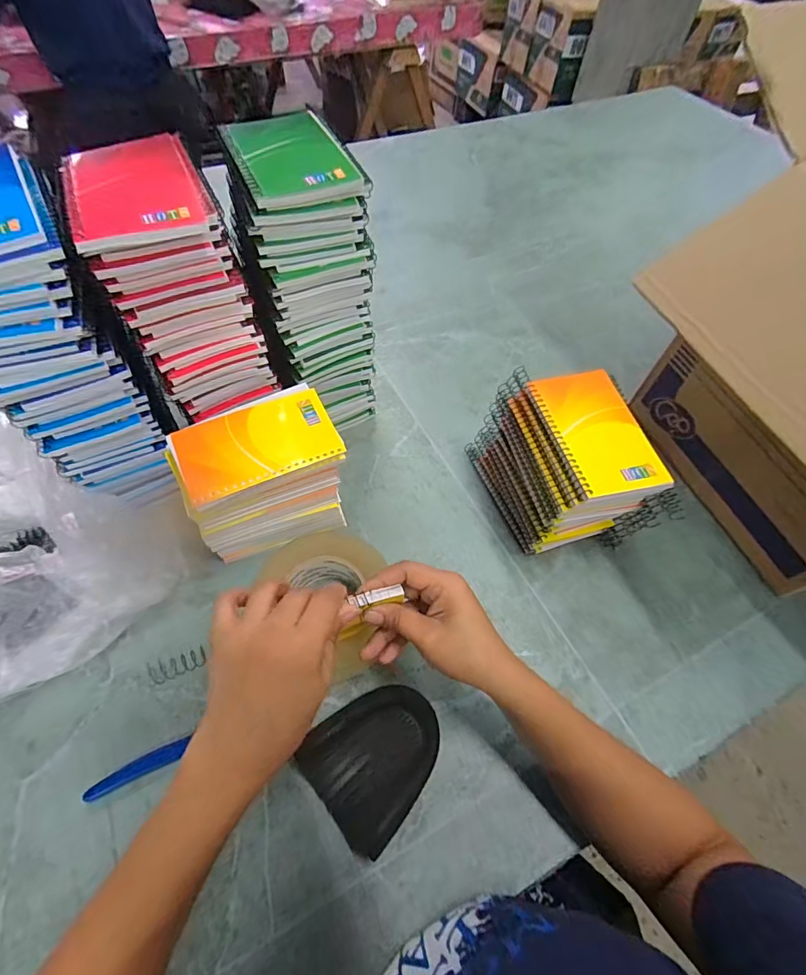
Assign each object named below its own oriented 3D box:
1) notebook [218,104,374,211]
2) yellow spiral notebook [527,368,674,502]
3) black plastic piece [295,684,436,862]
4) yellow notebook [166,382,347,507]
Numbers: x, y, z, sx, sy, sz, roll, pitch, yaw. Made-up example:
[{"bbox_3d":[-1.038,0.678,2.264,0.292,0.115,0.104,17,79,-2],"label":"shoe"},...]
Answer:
[{"bbox_3d":[-0.089,-0.265,0.356,0.091,0.013,0.128,-19,62,-14],"label":"notebook"},{"bbox_3d":[0.169,-0.050,0.391,0.081,0.012,0.125,-10,59,-8],"label":"yellow spiral notebook"},{"bbox_3d":[-0.020,0.224,0.372,0.108,0.029,0.092,-35,65,-21],"label":"black plastic piece"},{"bbox_3d":[-0.125,-0.041,0.382,0.129,0.004,0.084,-22,62,-15],"label":"yellow notebook"}]

